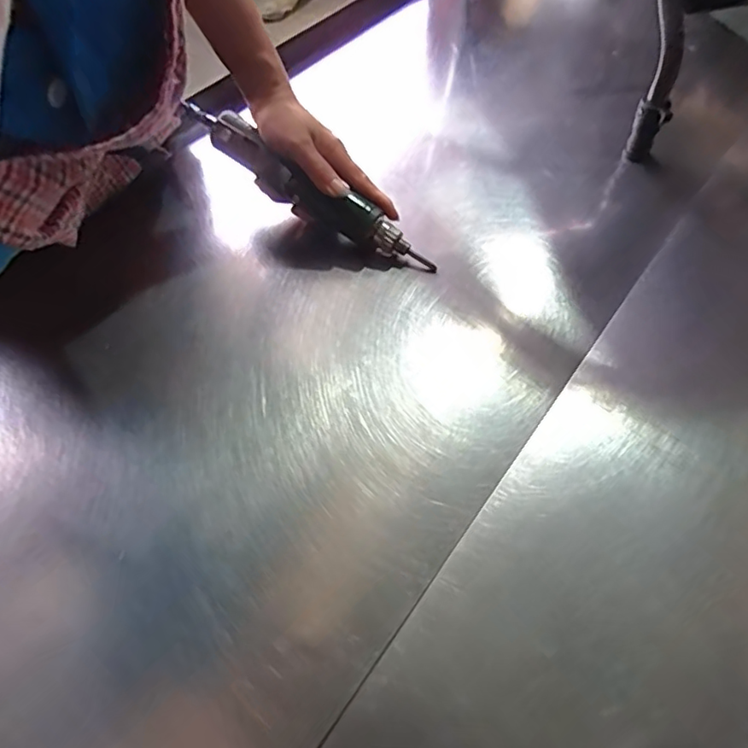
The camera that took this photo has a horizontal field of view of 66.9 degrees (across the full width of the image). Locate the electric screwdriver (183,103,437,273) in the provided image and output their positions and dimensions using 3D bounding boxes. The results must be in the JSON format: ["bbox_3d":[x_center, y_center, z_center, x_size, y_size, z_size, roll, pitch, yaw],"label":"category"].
[{"bbox_3d":[-0.070,-0.184,0.542,0.289,0.055,0.044,33,61,2],"label":"electric screwdriver"}]

